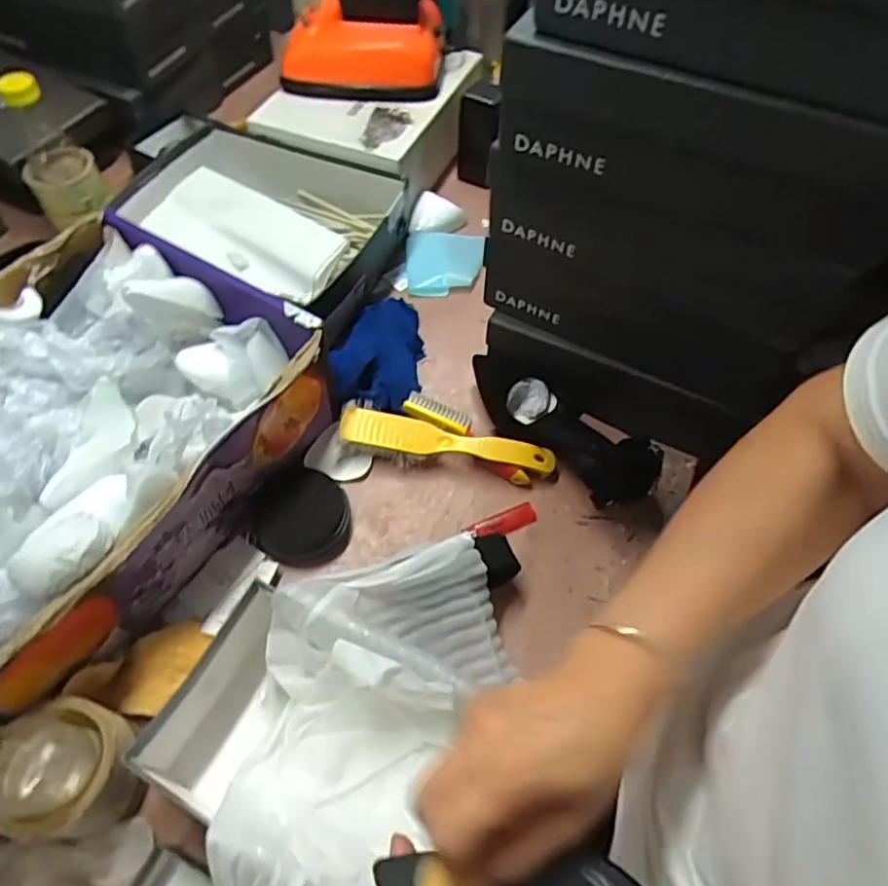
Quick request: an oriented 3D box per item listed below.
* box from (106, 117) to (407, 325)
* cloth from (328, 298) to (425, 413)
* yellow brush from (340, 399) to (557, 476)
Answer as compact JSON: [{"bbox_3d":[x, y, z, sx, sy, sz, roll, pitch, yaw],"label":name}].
[{"bbox_3d":[-0.244,-0.309,0.827,0.384,0.090,0.213,25,60,13],"label":"box"},{"bbox_3d":[-0.075,-0.114,0.729,0.094,0.046,0.163,3,58,0],"label":"cloth"},{"bbox_3d":[0.003,0.004,0.659,0.221,0.040,0.044,11,58,5],"label":"yellow brush"}]

